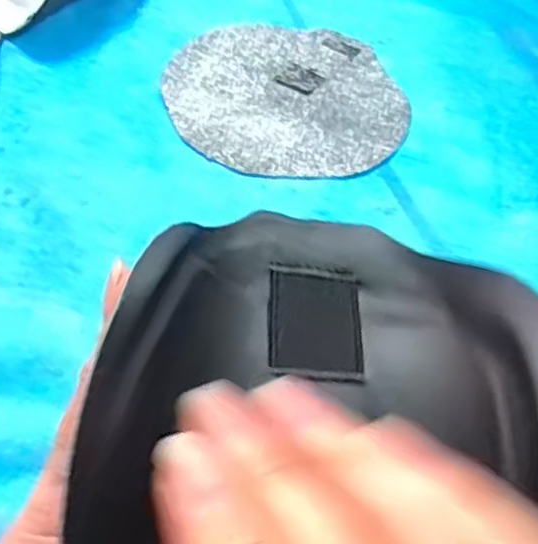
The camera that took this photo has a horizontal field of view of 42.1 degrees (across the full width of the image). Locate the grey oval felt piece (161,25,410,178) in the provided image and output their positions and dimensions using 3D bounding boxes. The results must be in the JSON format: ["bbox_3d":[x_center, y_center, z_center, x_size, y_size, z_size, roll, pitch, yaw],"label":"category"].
[{"bbox_3d":[0.010,-0.110,0.433,0.141,0.005,0.141,-6,53,-10],"label":"grey oval felt piece"}]

